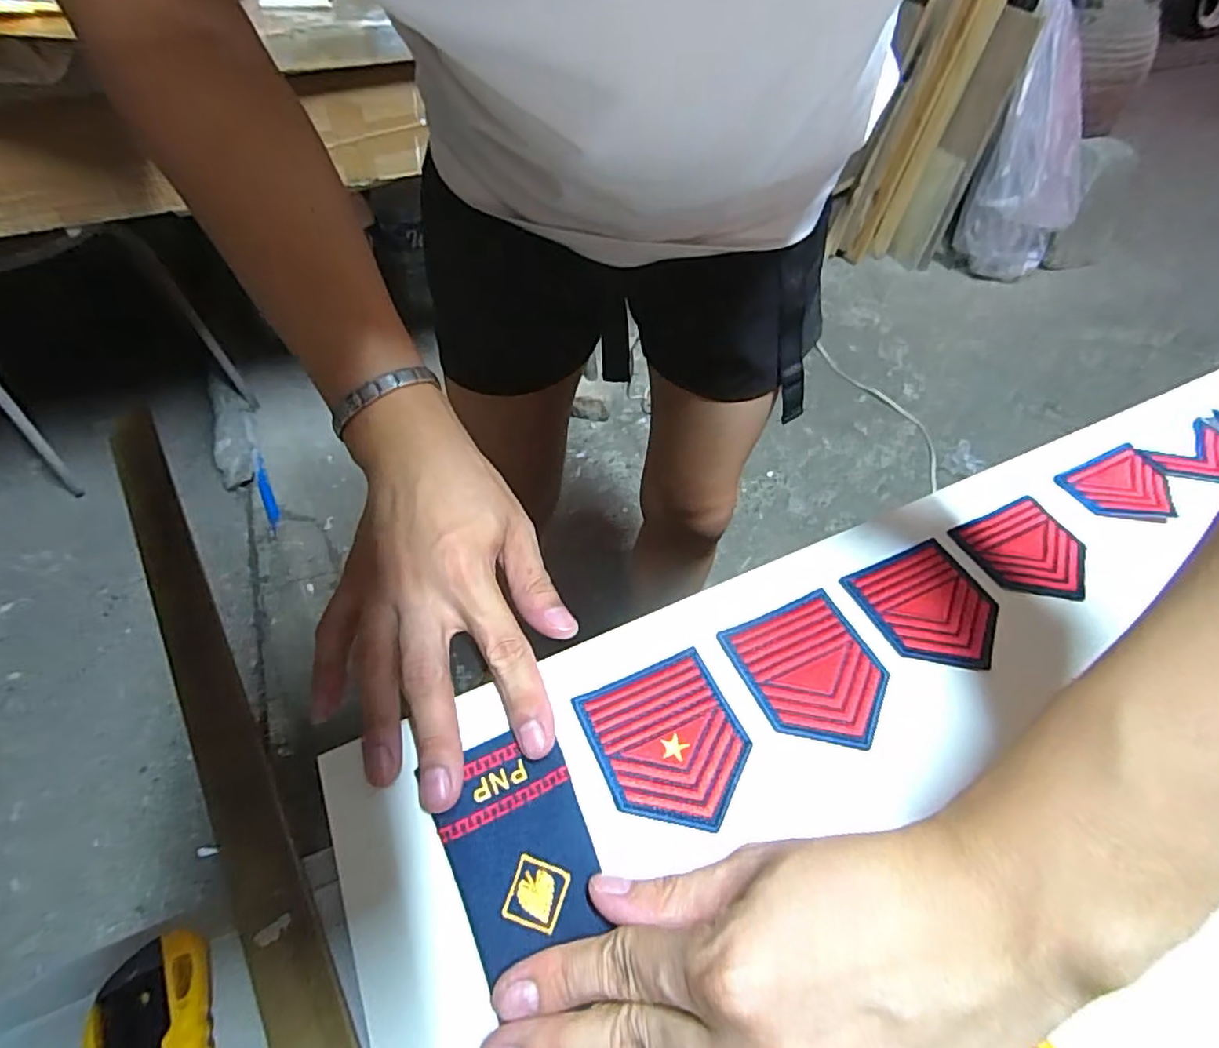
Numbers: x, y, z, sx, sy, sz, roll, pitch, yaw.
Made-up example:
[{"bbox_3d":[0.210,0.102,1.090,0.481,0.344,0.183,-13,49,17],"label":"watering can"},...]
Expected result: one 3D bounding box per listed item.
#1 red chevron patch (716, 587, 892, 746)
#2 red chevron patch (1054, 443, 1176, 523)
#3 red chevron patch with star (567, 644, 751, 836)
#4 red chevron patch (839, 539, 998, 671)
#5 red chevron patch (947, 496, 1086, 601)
[{"bbox_3d":[0.095,0.070,0.287,0.062,0.004,0.071,-18,55,-14],"label":"red chevron patch"},{"bbox_3d":[0.304,-0.021,0.358,0.063,0.006,0.049,-22,56,-17],"label":"red chevron patch"},{"bbox_3d":[0.026,0.095,0.266,0.062,0.004,0.070,-20,56,-16],"label":"red chevron patch with star"},{"bbox_3d":[0.163,0.042,0.308,0.063,0.005,0.066,-19,55,-15],"label":"red chevron patch"},{"bbox_3d":[0.227,0.015,0.331,0.062,0.005,0.059,-18,55,-14],"label":"red chevron patch"}]

